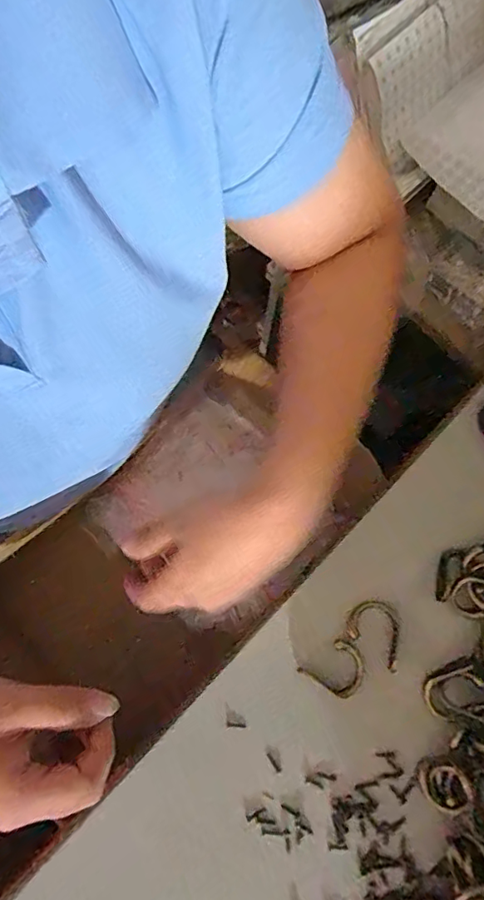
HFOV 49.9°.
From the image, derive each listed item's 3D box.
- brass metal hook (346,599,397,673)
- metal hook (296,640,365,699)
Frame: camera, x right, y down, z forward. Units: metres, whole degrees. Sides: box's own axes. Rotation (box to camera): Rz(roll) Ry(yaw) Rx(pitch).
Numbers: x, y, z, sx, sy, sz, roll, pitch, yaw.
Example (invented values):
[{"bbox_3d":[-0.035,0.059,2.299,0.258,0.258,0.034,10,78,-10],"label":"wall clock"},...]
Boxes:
[{"bbox_3d":[0.096,0.126,0.362,0.044,0.011,0.032,36,74,18],"label":"brass metal hook"},{"bbox_3d":[0.065,0.148,0.357,0.042,0.010,0.035,33,77,6],"label":"metal hook"}]

